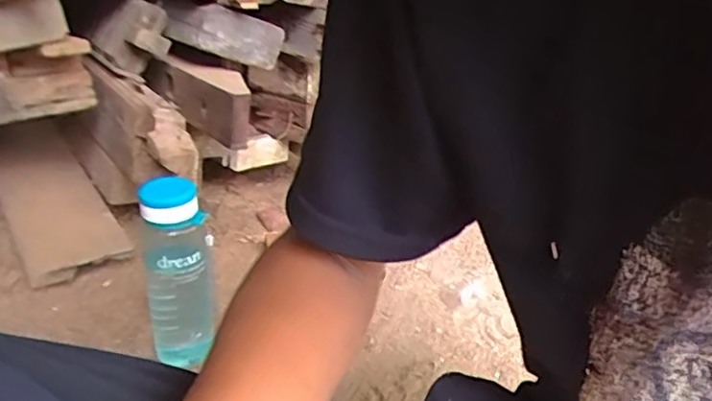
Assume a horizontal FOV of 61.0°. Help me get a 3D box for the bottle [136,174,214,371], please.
[{"bbox_3d":[-0.220,0.099,0.747,0.075,0.258,0.061,-8,24,-22],"label":"bottle"}]

